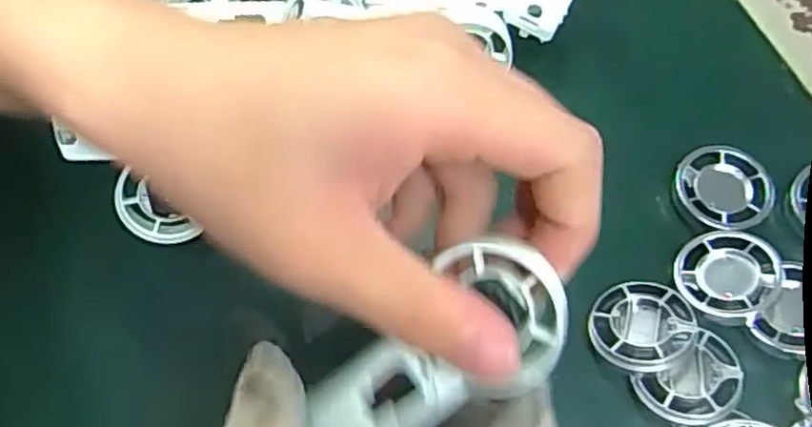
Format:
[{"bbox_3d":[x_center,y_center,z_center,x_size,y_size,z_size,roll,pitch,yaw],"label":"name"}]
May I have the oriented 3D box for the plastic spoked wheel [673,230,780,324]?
[{"bbox_3d":[0.127,0.023,0.285,0.039,0.009,0.036,-30,68,-12],"label":"plastic spoked wheel"}]

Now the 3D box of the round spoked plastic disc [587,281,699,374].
[{"bbox_3d":[0.091,0.043,0.278,0.038,0.008,0.037,8,47,18],"label":"round spoked plastic disc"}]

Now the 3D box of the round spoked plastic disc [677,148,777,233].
[{"bbox_3d":[0.136,-0.009,0.310,0.038,0.013,0.037,0,65,1],"label":"round spoked plastic disc"}]

